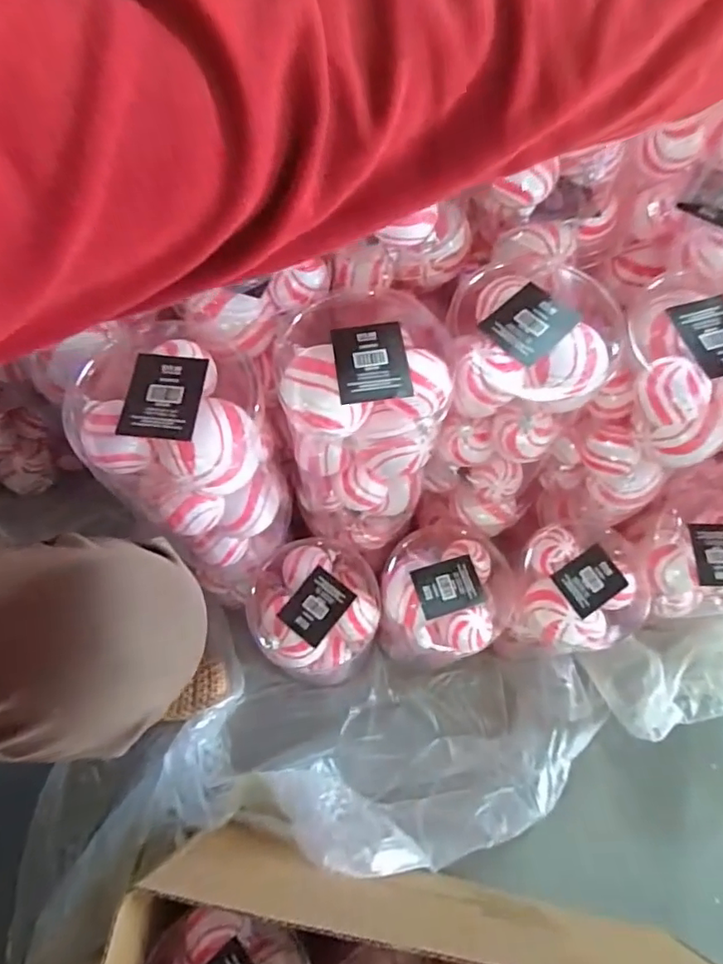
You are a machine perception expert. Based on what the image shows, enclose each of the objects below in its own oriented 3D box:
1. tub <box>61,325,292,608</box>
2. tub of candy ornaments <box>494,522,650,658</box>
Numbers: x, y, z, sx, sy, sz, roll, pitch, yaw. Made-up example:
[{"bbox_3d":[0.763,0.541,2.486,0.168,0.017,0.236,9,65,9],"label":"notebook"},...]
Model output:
[{"bbox_3d":[-0.132,-0.015,0.472,0.115,0.228,0.136,-23,68,-11],"label":"tub"},{"bbox_3d":[0.221,0.120,0.565,0.124,0.089,0.124,12,66,4],"label":"tub of candy ornaments"}]

